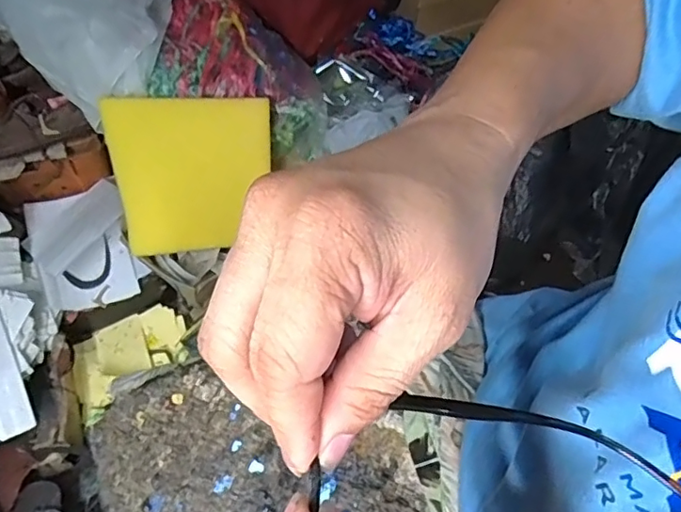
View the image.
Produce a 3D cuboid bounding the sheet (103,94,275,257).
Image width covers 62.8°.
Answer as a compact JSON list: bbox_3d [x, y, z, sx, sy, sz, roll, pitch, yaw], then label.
[{"bbox_3d":[-0.223,-0.123,0.862,0.229,0.238,0.024,-5,29,-14],"label":"sheet"}]

